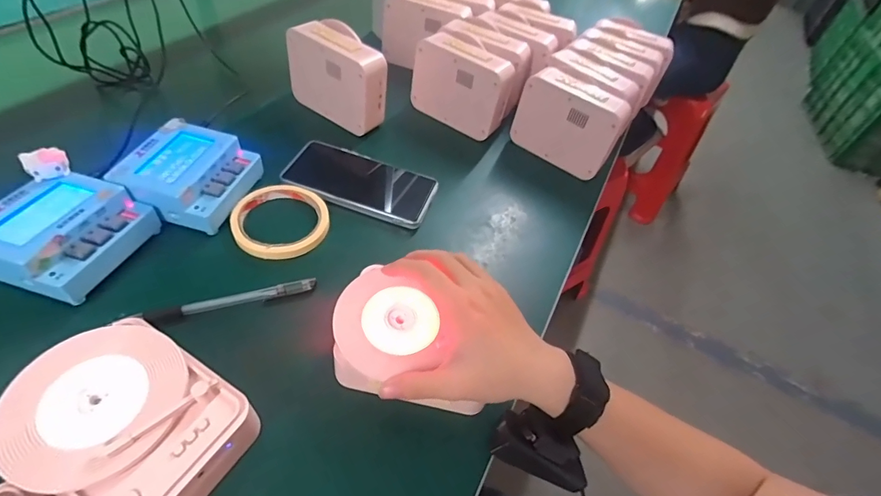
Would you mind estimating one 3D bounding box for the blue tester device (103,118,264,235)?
[{"bbox_3d":[-0.251,-0.070,0.436,0.094,0.062,0.100,15,50,3],"label":"blue tester device"}]

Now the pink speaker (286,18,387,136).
[{"bbox_3d":[-0.128,-0.216,0.542,0.125,0.108,0.055,28,53,17],"label":"pink speaker"}]

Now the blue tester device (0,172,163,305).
[{"bbox_3d":[-0.325,-0.014,0.368,0.097,0.044,0.106,18,50,6],"label":"blue tester device"}]

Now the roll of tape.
[{"bbox_3d":[-0.163,-0.028,0.438,0.092,0.021,0.091,5,50,-5],"label":"roll of tape"}]

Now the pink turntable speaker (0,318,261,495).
[{"bbox_3d":[-0.202,0.118,0.283,0.135,0.058,0.098,29,52,15],"label":"pink turntable speaker"}]

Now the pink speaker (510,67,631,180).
[{"bbox_3d":[0.166,-0.163,0.548,0.129,0.099,0.054,33,53,18],"label":"pink speaker"}]

